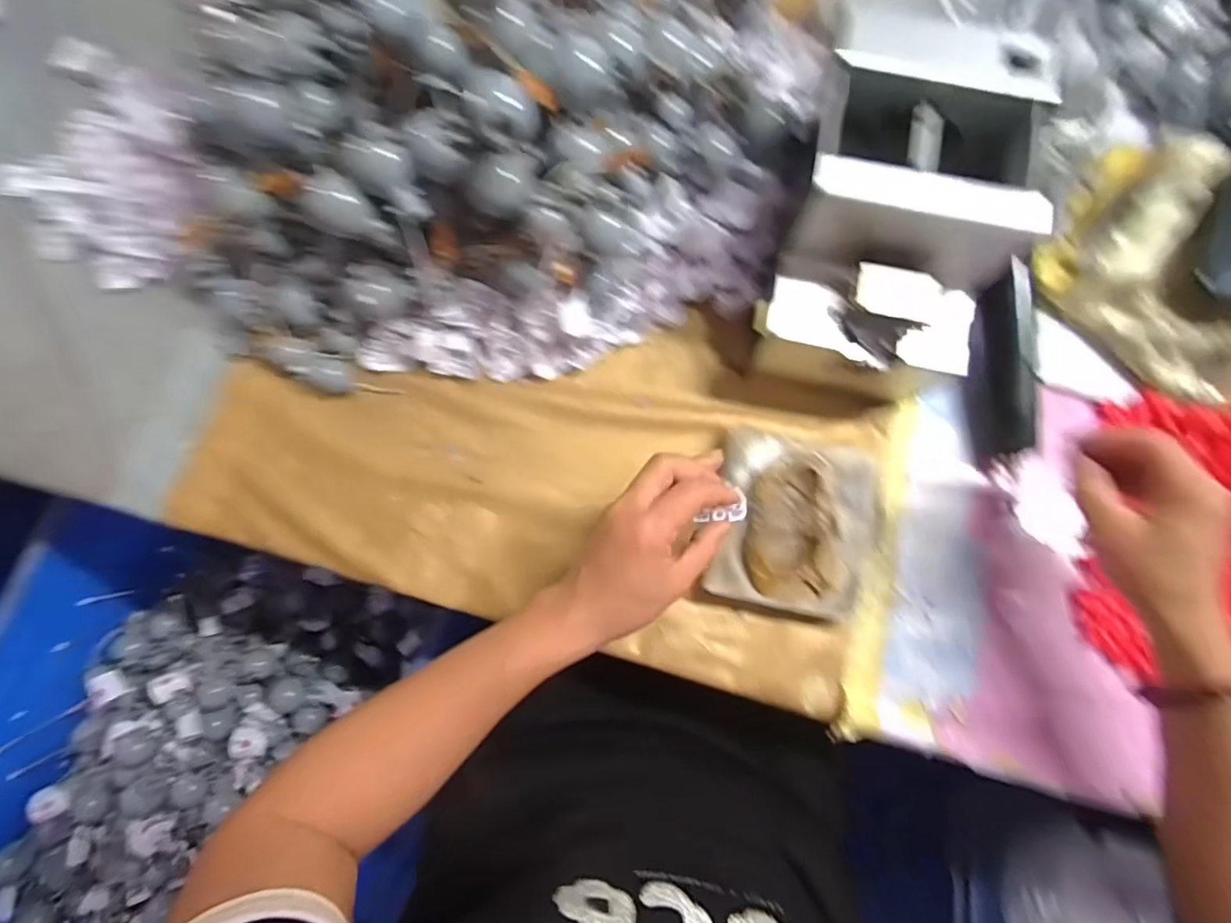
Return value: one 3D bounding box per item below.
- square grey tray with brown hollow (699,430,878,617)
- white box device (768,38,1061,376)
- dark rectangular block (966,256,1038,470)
[{"bbox_3d":[0.124,0.044,0.399,0.109,0.032,0.114,13,78,2],"label":"square grey tray with brown hollow"},{"bbox_3d":[0.174,-0.157,0.337,0.128,0.082,0.171,9,78,1],"label":"white box device"},{"bbox_3d":[0.276,-0.067,0.413,0.016,0.042,0.132,-8,93,-40],"label":"dark rectangular block"}]

